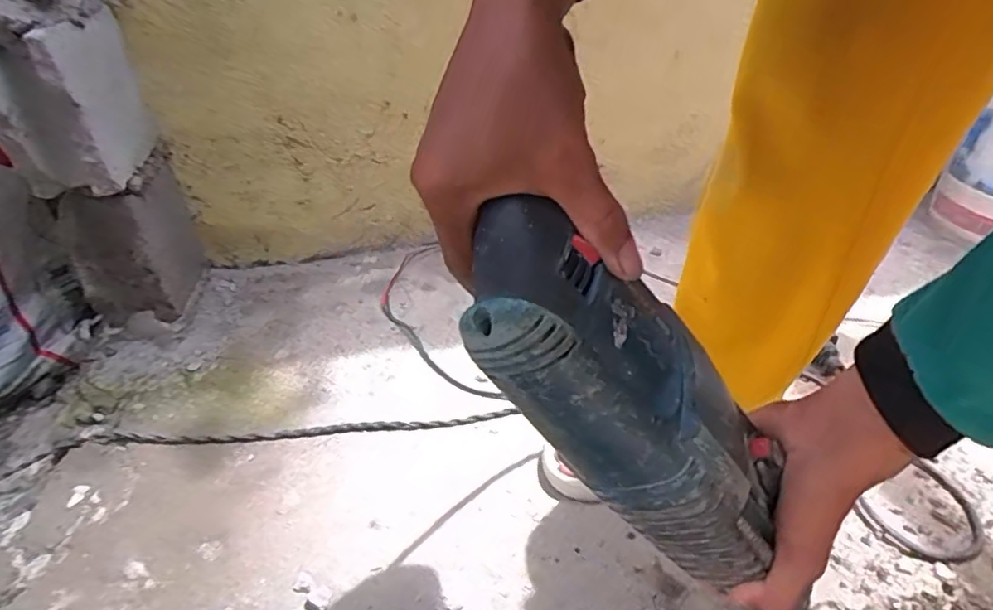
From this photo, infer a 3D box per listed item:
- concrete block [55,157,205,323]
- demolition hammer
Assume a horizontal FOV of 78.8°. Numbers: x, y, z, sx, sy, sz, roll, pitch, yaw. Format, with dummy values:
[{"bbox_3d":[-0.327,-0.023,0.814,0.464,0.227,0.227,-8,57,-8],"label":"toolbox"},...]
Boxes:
[{"bbox_3d":[-0.528,-0.093,0.886,0.101,0.193,0.168,-4,33,-6],"label":"concrete block"},{"bbox_3d":[0.068,0.054,0.302,0.077,0.237,0.074,-31,25,24],"label":"demolition hammer"}]

